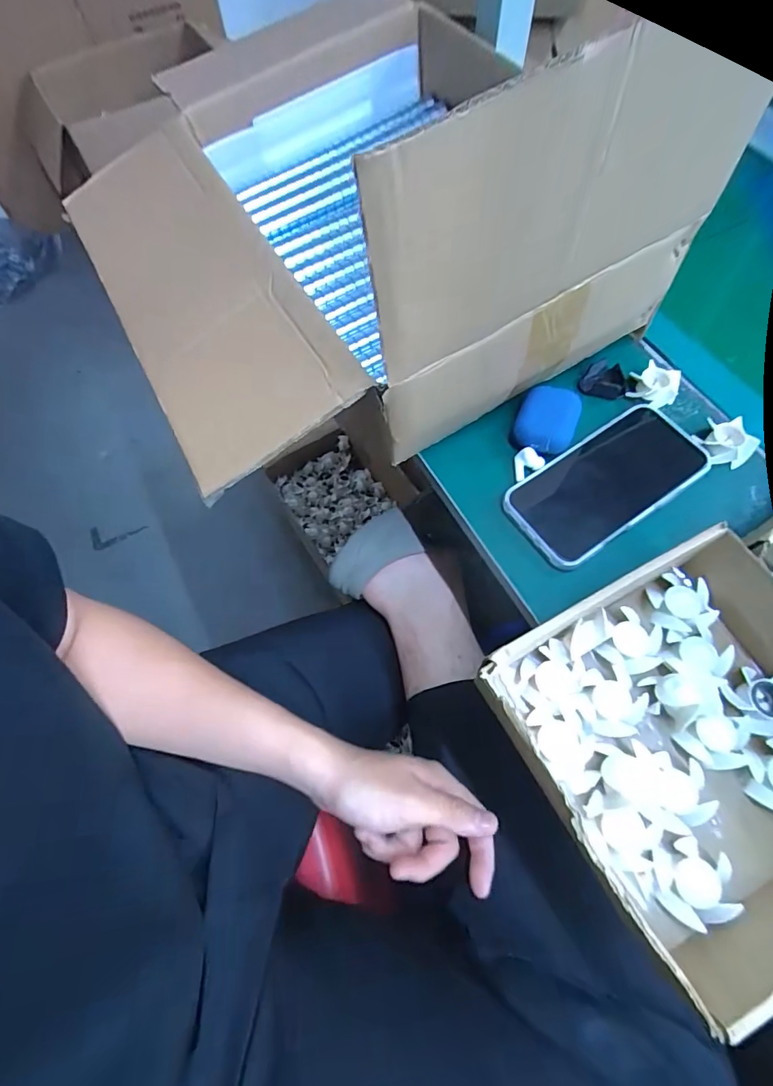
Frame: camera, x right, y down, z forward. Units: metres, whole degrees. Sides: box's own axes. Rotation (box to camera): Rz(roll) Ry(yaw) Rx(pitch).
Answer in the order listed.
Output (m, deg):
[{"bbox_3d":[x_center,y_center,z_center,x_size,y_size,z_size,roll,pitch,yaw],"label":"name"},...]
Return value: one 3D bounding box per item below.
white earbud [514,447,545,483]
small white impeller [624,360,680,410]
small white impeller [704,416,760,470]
[{"bbox_3d":[0.123,-0.068,0.413,0.023,0.020,0.020,-1,65,1],"label":"white earbud"},{"bbox_3d":[0.244,-0.144,0.434,0.044,0.017,0.039,22,68,11],"label":"small white impeller"},{"bbox_3d":[0.294,-0.085,0.412,0.038,0.025,0.041,3,65,3],"label":"small white impeller"}]

